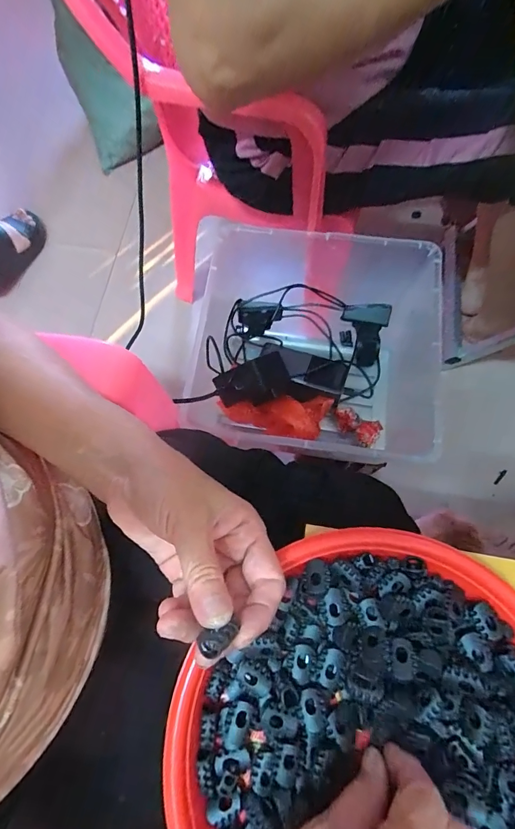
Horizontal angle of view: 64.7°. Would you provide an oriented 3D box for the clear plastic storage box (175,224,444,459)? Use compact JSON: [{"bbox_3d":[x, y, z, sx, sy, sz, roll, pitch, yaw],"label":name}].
[{"bbox_3d":[0.080,-0.079,0.581,0.344,0.161,0.301,7,73,4],"label":"clear plastic storage box"}]

